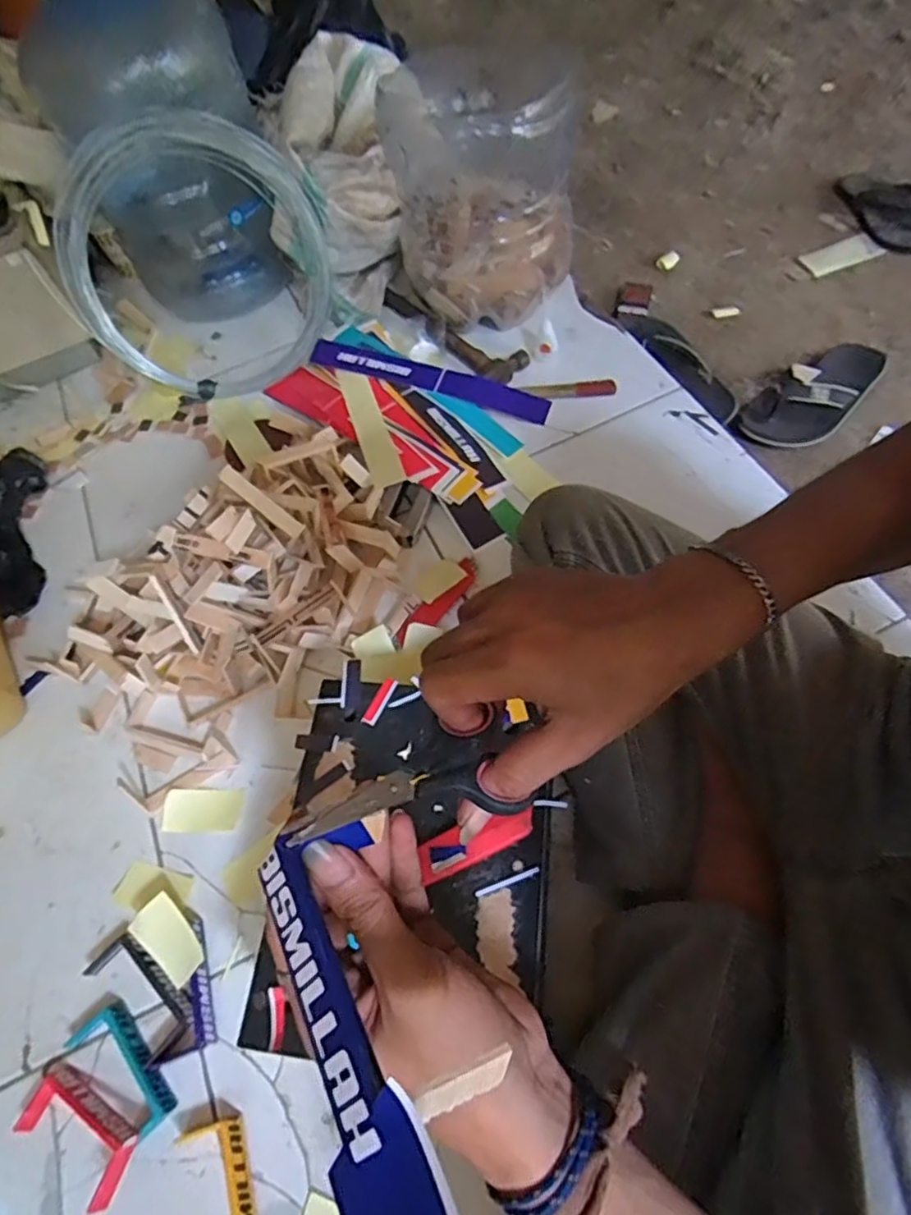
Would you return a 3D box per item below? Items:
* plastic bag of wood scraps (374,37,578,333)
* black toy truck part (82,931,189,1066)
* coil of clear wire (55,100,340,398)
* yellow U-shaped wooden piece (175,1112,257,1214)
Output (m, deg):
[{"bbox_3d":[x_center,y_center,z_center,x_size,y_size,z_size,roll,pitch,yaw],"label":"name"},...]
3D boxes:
[{"bbox_3d":[0.035,-0.544,0.884,0.238,0.281,0.181,-6,62,0],"label":"plastic bag of wood scraps"},{"bbox_3d":[-0.288,0.348,0.597,0.110,0.015,0.054,38,72,25],"label":"black toy truck part"},{"bbox_3d":[-0.348,-0.477,0.907,0.359,0.345,0.079,-10,40,-8],"label":"coil of clear wire"},{"bbox_3d":[-0.186,0.469,0.518,0.053,0.025,0.108,-22,60,-4],"label":"yellow U-shaped wooden piece"}]

